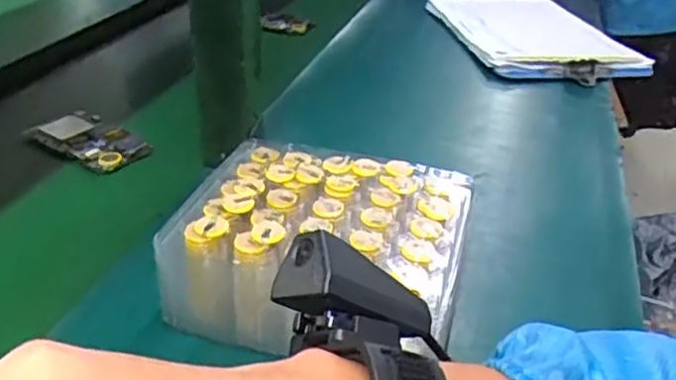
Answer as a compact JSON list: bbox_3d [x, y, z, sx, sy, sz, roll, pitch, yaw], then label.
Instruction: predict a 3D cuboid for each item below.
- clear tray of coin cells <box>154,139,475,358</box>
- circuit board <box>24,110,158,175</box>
[{"bbox_3d":[-0.009,0.037,0.422,0.174,0.067,0.153,10,32,14],"label":"clear tray of coin cells"},{"bbox_3d":[-0.238,-0.050,0.624,0.118,0.016,0.061,21,36,29],"label":"circuit board"}]

